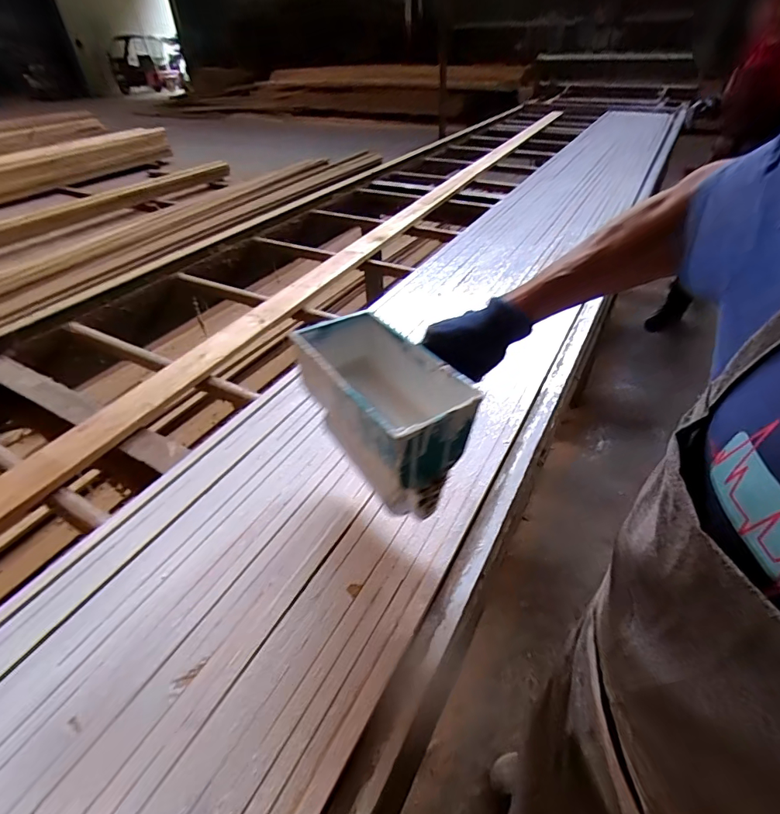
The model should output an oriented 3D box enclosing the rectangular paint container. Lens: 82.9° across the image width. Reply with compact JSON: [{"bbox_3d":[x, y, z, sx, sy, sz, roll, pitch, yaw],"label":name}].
[{"bbox_3d":[-0.004,0.007,0.456,0.100,0.141,0.180,-29,44,-25],"label":"rectangular paint container"}]

